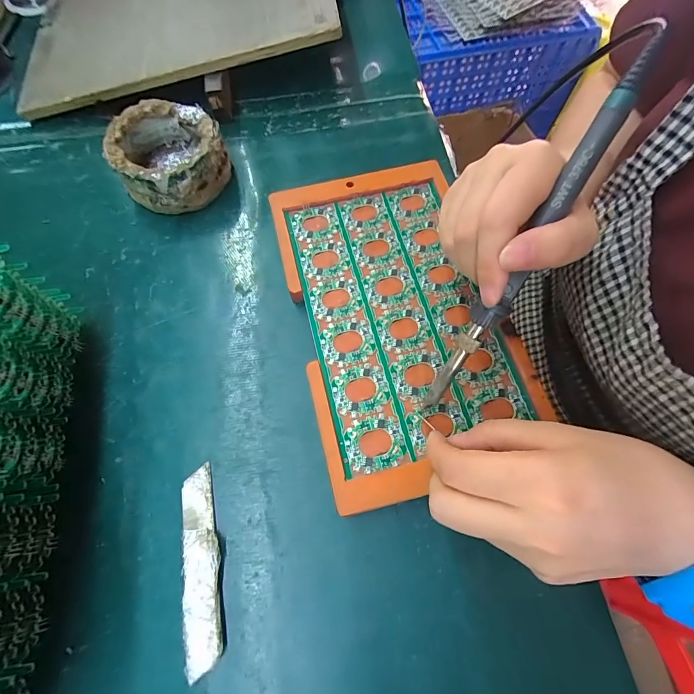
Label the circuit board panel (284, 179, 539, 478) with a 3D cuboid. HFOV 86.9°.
[{"bbox_3d":[0.033,-0.029,0.255,0.118,0.004,0.199,-13,69,-4],"label":"circuit board panel"}]

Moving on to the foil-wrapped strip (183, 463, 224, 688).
[{"bbox_3d":[-0.082,0.120,0.205,0.021,0.008,0.100,-9,68,-4],"label":"foil-wrapped strip"}]

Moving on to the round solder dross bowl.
[{"bbox_3d":[-0.142,-0.151,0.294,0.081,0.042,0.079,0,68,0],"label":"round solder dross bowl"}]

